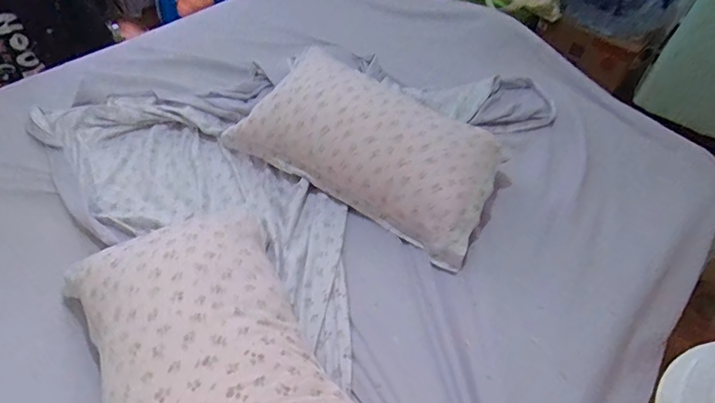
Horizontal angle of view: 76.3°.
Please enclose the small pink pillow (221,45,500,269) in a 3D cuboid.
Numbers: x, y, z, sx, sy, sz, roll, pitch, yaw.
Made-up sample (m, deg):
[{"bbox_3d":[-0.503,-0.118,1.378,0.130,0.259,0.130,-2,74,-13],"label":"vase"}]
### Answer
[{"bbox_3d":[0.038,-0.192,1.191,0.696,0.199,0.394,28,54,16],"label":"small pink pillow"}]

